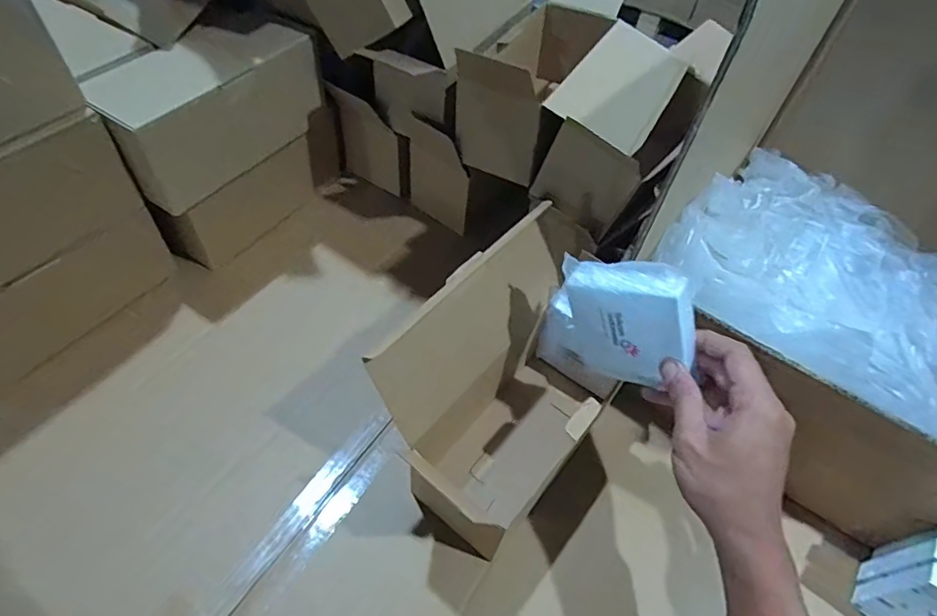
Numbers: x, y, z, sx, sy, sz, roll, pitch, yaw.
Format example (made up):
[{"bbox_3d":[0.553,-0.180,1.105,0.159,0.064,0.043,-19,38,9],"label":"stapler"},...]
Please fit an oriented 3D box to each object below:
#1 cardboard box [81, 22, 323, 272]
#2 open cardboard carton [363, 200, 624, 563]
[{"bbox_3d":[-0.260,-0.176,0.567,0.092,0.189,0.217,29,56,16],"label":"cardboard box"},{"bbox_3d":[0.039,0.059,0.435,0.135,0.161,0.215,35,58,19],"label":"open cardboard carton"}]

